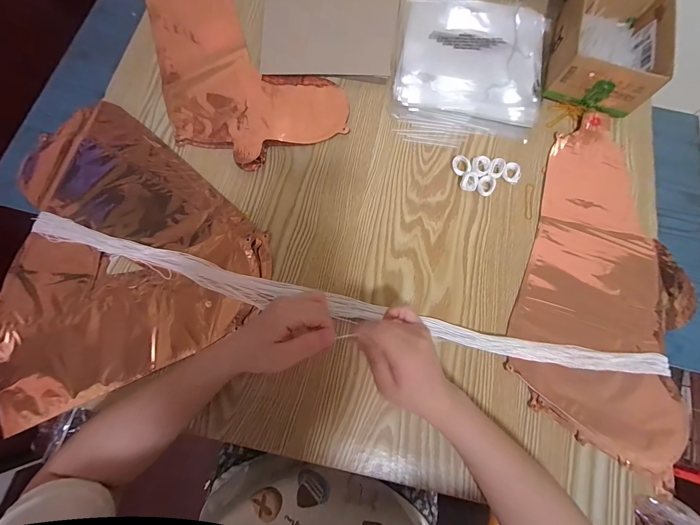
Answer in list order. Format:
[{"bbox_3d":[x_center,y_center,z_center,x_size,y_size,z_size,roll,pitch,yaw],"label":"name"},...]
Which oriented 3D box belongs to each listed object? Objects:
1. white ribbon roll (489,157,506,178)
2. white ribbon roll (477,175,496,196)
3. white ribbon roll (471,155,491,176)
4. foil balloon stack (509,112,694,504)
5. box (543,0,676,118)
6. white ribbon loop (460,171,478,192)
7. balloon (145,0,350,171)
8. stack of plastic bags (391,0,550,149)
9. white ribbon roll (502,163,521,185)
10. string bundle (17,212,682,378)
[{"bbox_3d":[0.202,-0.129,0.422,0.019,0.007,0.031,21,75,4],"label":"white ribbon roll"},{"bbox_3d":[0.185,-0.104,0.417,0.022,0.008,0.029,21,75,4],"label":"white ribbon roll"},{"bbox_3d":[0.180,-0.133,0.424,0.025,0.007,0.030,32,76,6],"label":"white ribbon roll"},{"bbox_3d":[0.337,0.016,0.387,0.213,0.020,0.413,21,75,4],"label":"foil balloon stack"},{"bbox_3d":[0.370,-0.320,0.445,0.124,0.070,0.191,16,75,2],"label":"box"},{"bbox_3d":[0.164,-0.110,0.417,0.022,0.009,0.027,26,75,5],"label":"white ribbon loop"},{"bbox_3d":[-0.186,-0.329,0.464,0.227,0.014,0.415,-26,77,-9],"label":"balloon"},{"bbox_3d":[0.180,-0.287,0.458,0.212,0.024,0.251,10,75,1],"label":"stack of plastic bags"},{"bbox_3d":[0.224,-0.123,0.423,0.024,0.006,0.025,34,76,7],"label":"white ribbon roll"},{"bbox_3d":[-0.010,0.051,0.374,0.776,0.016,0.044,13,75,1],"label":"string bundle"}]

